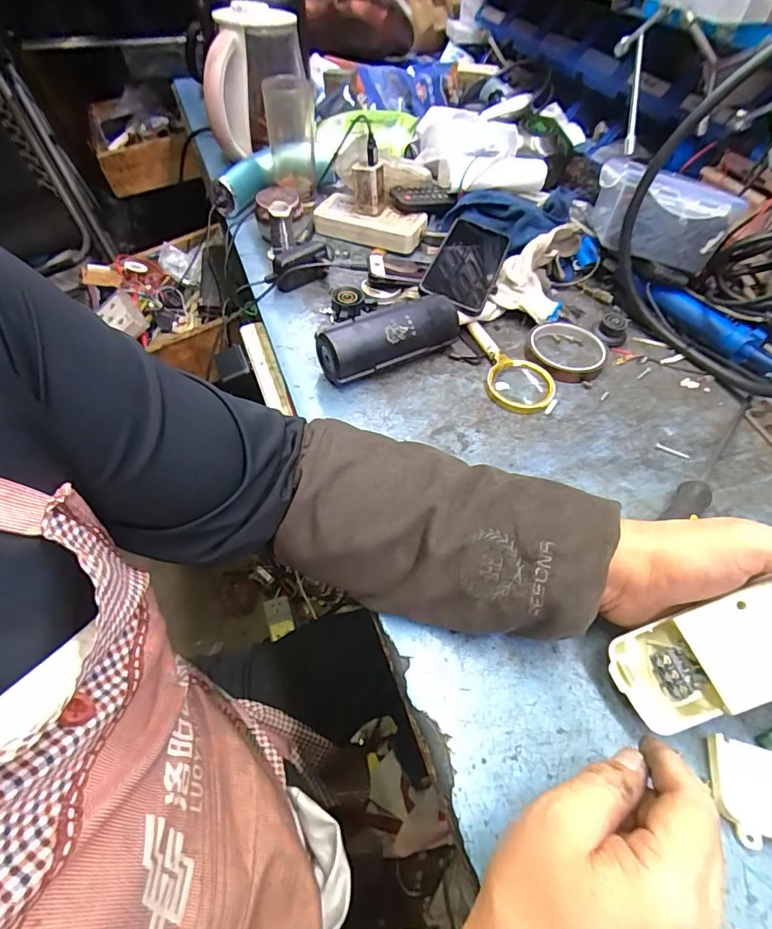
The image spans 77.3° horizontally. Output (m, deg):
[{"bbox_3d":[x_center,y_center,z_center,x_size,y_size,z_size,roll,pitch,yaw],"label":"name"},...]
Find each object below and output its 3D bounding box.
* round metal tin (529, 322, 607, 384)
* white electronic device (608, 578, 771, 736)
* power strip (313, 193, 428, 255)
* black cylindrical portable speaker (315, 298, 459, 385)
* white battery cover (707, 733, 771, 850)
[{"bbox_3d":[0.205,-0.129,0.546,0.082,0.014,0.091,12,52,6],"label":"round metal tin"},{"bbox_3d":[0.230,0.103,0.286,0.179,0.030,0.057,-28,52,15],"label":"white electronic device"},{"bbox_3d":[-0.024,-0.335,0.670,0.154,0.033,0.064,17,53,10],"label":"power strip"},{"bbox_3d":[0.004,-0.132,0.511,0.152,0.053,0.055,-29,59,-23],"label":"black cylindrical portable speaker"},{"bbox_3d":[0.228,0.196,0.286,0.062,0.013,0.052,13,52,6],"label":"white battery cover"}]

